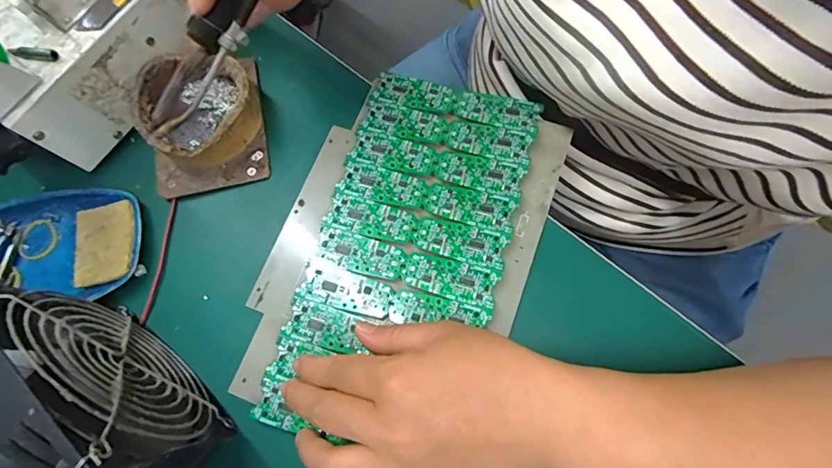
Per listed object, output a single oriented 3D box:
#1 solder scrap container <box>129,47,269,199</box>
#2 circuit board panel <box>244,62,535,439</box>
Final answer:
[{"bbox_3d":[-0.159,-0.085,0.327,0.091,0.034,0.098,-15,72,0],"label":"solder scrap container"},{"bbox_3d":[-0.006,0.008,0.299,0.120,0.013,0.249,16,73,5],"label":"circuit board panel"}]

